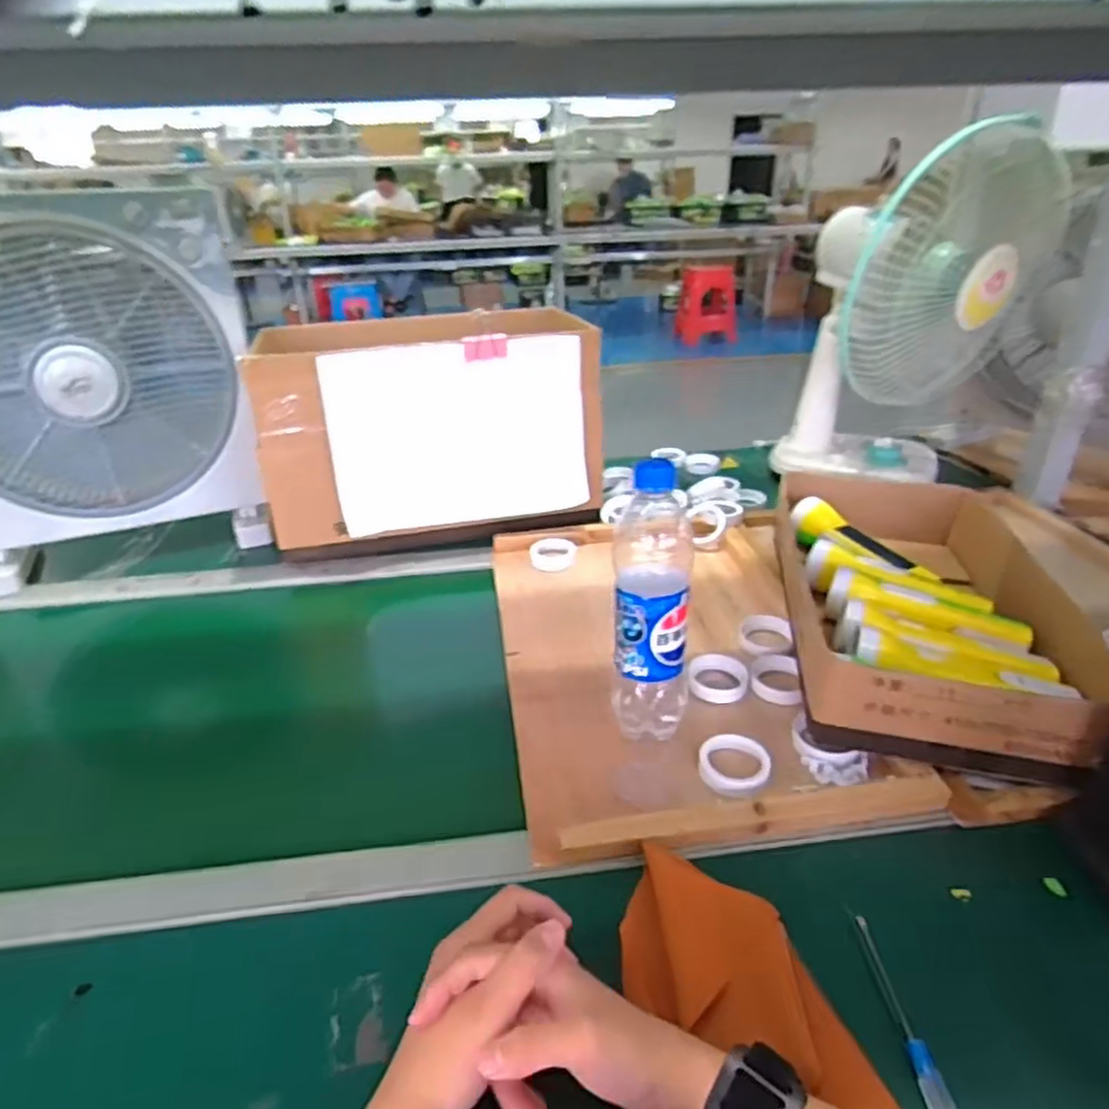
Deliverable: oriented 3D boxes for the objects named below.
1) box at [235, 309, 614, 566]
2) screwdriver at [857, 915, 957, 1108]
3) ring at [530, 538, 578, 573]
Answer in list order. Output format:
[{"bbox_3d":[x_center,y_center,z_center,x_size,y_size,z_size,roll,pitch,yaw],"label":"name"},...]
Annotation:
[{"bbox_3d":[-0.148,-0.153,0.893,0.405,0.270,0.178,-5,29,-6],"label":"box"},{"bbox_3d":[0.195,0.260,0.395,0.011,0.014,0.130,-1,29,1],"label":"screwdriver"},{"bbox_3d":[-0.001,0.000,0.865,0.055,0.015,0.059,-1,29,1],"label":"ring"}]

